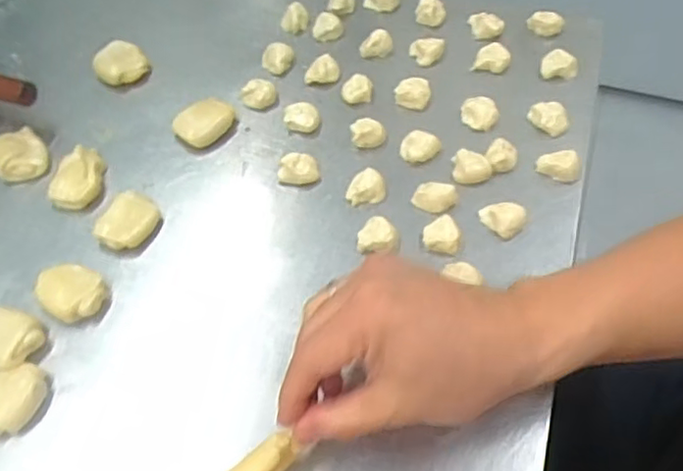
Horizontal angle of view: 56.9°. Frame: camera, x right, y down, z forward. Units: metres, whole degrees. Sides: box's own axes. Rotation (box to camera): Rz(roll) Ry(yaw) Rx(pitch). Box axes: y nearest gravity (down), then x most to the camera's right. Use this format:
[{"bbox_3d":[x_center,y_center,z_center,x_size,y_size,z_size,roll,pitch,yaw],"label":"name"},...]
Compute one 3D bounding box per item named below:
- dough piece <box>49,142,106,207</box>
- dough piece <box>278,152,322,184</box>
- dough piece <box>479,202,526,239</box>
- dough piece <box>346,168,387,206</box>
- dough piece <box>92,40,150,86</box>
[{"bbox_3d":[-0.195,-0.045,0.476,0.035,0.014,0.053,11,59,10],"label":"dough piece"},{"bbox_3d":[-0.032,-0.051,0.469,0.031,0.016,0.020,-6,58,-1],"label":"dough piece"},{"bbox_3d":[0.113,-0.014,0.438,0.029,0.011,0.024,39,67,24],"label":"dough piece"},{"bbox_3d":[0.018,-0.036,0.459,0.028,0.011,0.023,-6,58,-1],"label":"dough piece"},{"bbox_3d":[-0.188,-0.147,0.536,0.042,0.017,0.037,-29,61,-14],"label":"dough piece"}]

